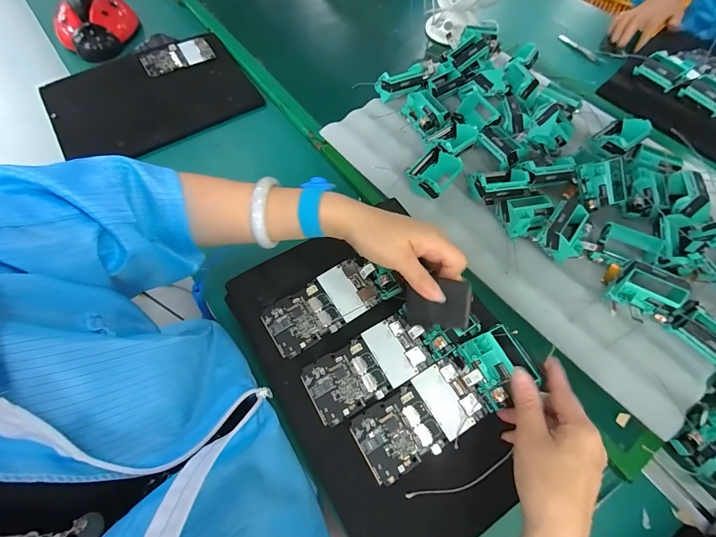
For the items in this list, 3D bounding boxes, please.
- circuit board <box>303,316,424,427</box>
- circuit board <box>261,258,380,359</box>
[{"bbox_3d":[0.007,0.105,0.351,0.120,0.008,0.064,-29,68,-14],"label":"circuit board"},{"bbox_3d":[-0.042,0.043,0.379,0.123,0.012,0.063,-31,69,-14],"label":"circuit board"}]

